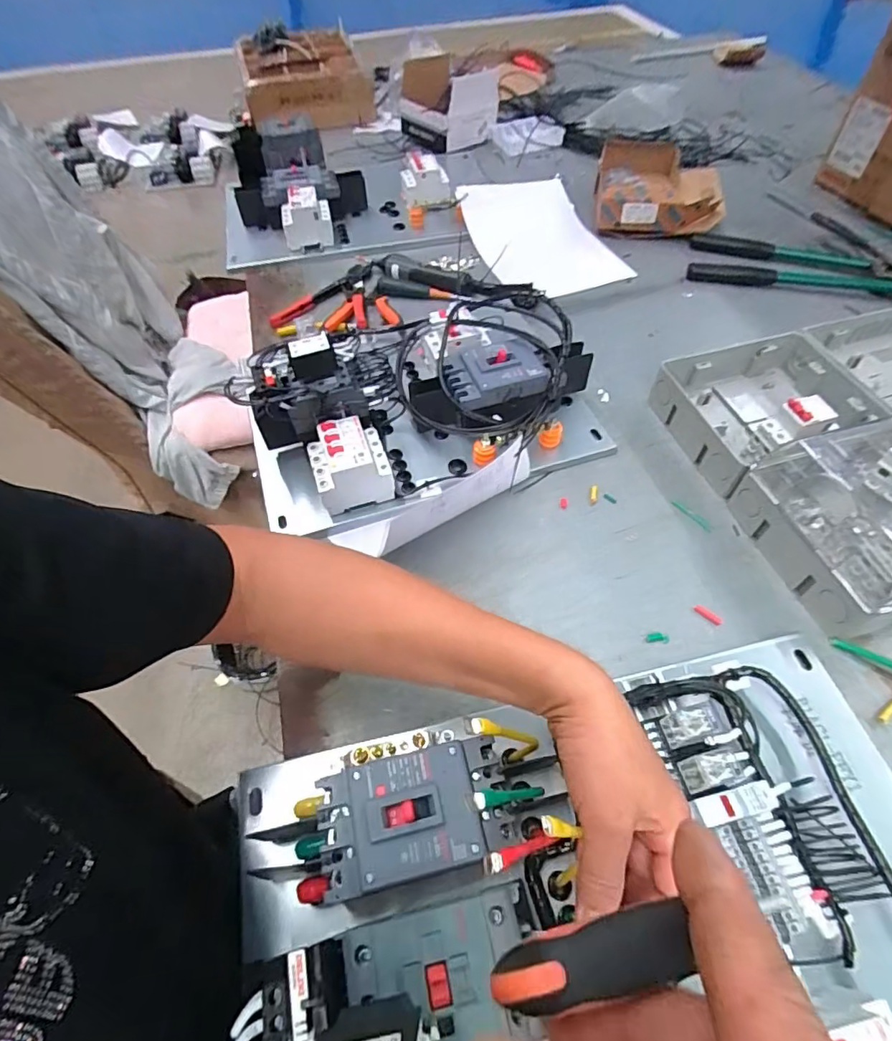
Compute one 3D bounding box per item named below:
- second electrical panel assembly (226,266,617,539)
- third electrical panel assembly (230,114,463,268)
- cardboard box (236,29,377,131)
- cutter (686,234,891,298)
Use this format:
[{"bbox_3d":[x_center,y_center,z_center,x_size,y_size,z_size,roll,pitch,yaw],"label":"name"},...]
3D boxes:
[{"bbox_3d":[-0.016,-0.169,0.616,0.394,0.141,0.302,-11,55,-6],"label":"second electrical panel assembly"},{"bbox_3d":[-0.201,-0.587,0.915,0.398,0.105,0.284,-17,56,-10],"label":"third electrical panel assembly"},{"bbox_3d":[-0.318,-1.007,1.206,0.280,0.124,0.239,-11,55,-6],"label":"cardboard box"},{"bbox_3d":[0.602,-0.395,0.827,0.415,0.028,0.122,14,56,11],"label":"cutter"}]

